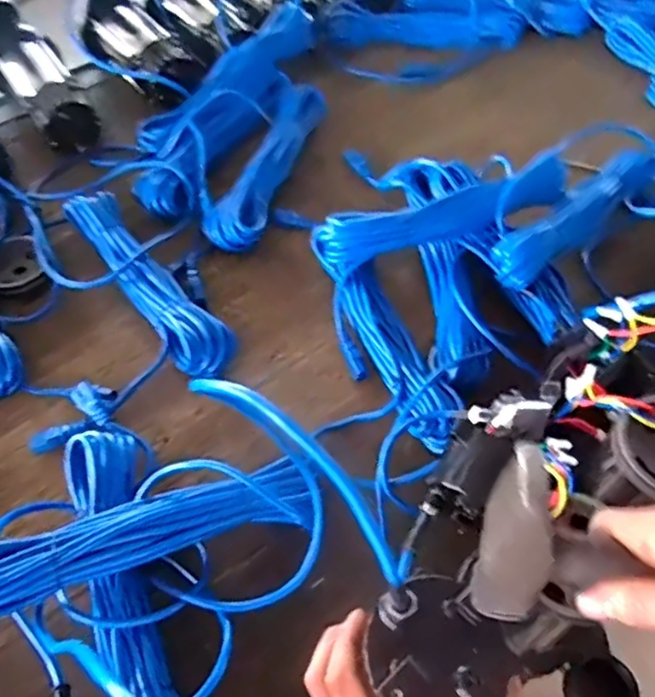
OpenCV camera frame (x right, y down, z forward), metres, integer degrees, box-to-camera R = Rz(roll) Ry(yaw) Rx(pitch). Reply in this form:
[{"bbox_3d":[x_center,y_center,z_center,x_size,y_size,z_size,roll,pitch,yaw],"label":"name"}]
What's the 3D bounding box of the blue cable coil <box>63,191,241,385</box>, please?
[{"bbox_3d":[-0.231,-0.086,0.819,0.073,0.053,0.339,-34,61,-20],"label":"blue cable coil"}]

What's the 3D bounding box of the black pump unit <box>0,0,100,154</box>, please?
[{"bbox_3d":[-0.460,-0.426,1.000,0.116,0.110,0.245,-26,59,-16],"label":"black pump unit"}]

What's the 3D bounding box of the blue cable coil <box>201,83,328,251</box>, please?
[{"bbox_3d":[-0.082,-0.281,0.933,0.081,0.037,0.343,16,57,12],"label":"blue cable coil"}]

